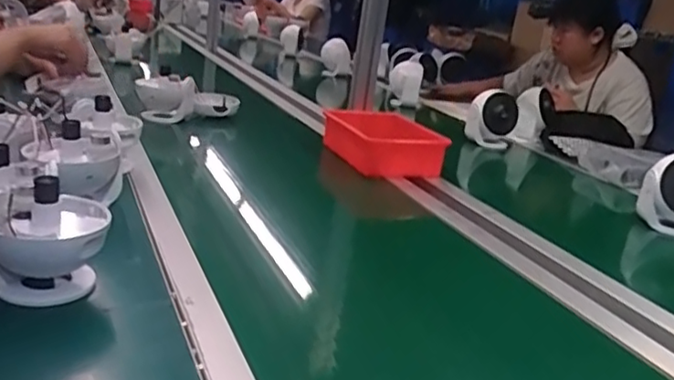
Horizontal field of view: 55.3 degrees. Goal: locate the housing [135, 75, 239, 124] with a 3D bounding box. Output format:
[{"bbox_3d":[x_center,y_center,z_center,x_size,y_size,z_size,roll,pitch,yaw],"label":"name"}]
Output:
[{"bbox_3d":[-0.330,-0.204,1.421,0.219,0.099,0.085,-14,26,-41],"label":"housing"}]

